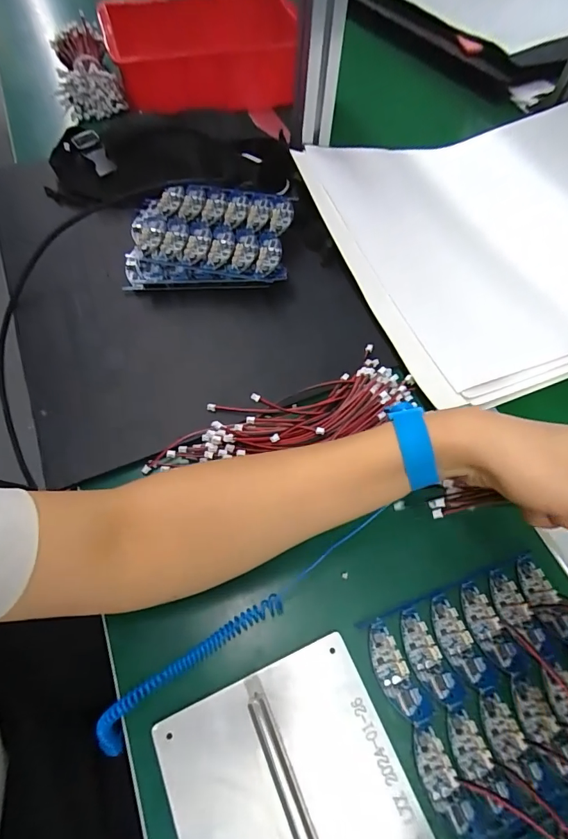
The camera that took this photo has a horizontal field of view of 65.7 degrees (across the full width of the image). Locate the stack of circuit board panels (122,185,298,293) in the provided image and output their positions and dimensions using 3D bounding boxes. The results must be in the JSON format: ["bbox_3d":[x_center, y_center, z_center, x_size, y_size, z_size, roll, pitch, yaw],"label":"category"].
[{"bbox_3d":[-0.089,-0.213,0.520,0.193,0.042,0.149,2,60,-2],"label":"stack of circuit board panels"}]

